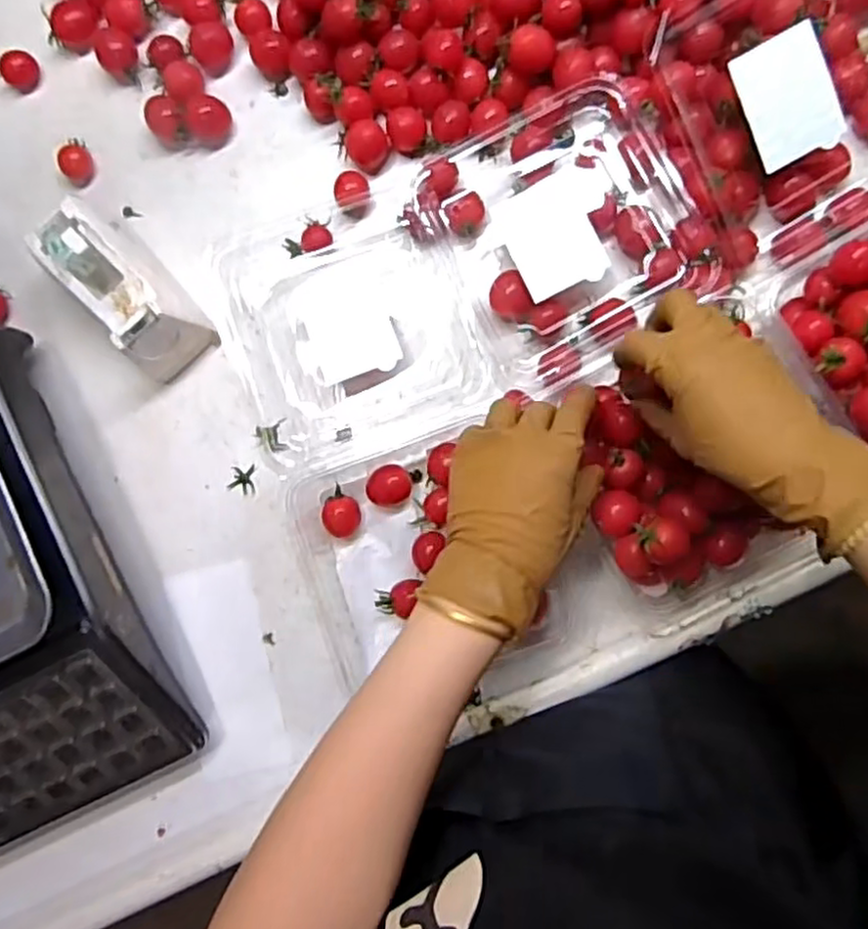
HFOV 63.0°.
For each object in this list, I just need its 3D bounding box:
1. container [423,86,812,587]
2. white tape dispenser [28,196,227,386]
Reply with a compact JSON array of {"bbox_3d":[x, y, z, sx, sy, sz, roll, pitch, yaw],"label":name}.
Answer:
[{"bbox_3d":[0.122,-0.086,0.497,0.181,0.064,0.348,-18,81,5],"label":"container"},{"bbox_3d":[-0.236,-0.130,0.536,0.062,0.072,0.131,-41,86,4],"label":"white tape dispenser"}]

